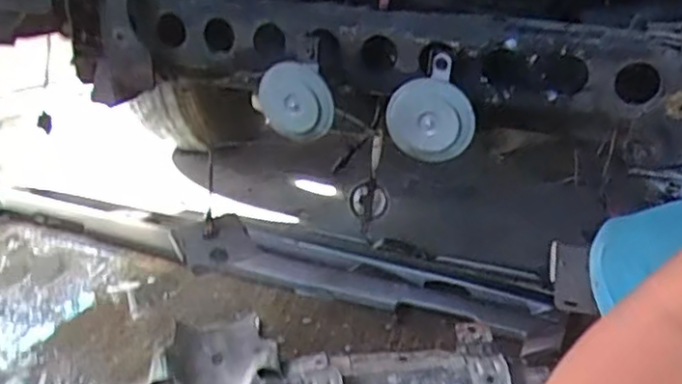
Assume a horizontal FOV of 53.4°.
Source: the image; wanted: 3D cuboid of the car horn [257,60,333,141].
[{"bbox_3d":[-0.059,-0.116,0.881,0.092,0.105,0.037,1,22,-6],"label":"car horn"}]

